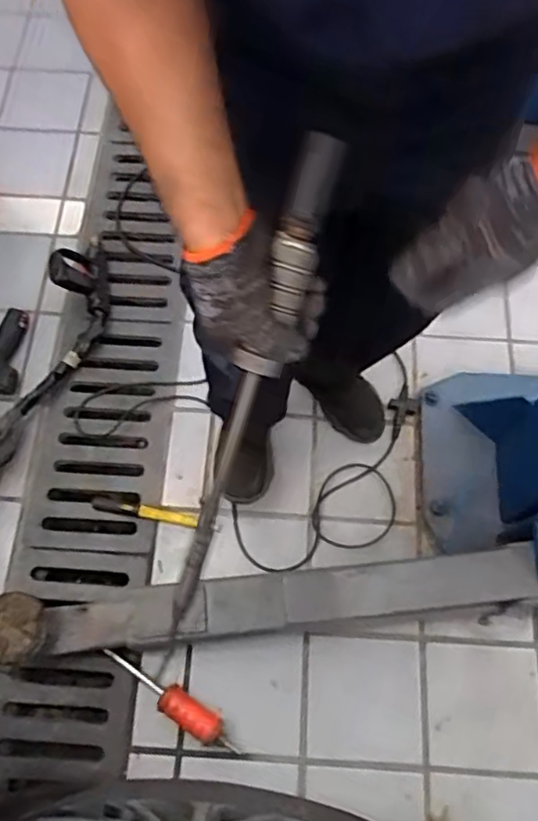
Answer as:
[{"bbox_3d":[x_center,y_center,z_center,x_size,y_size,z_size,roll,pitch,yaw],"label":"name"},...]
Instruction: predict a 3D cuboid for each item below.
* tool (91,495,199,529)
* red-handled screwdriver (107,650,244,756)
[{"bbox_3d":[-0.238,0.195,1.209,0.204,0.024,0.027,11,69,3],"label":"tool"},{"bbox_3d":[-0.170,0.495,1.075,0.279,0.044,0.050,29,71,10],"label":"red-handled screwdriver"}]

